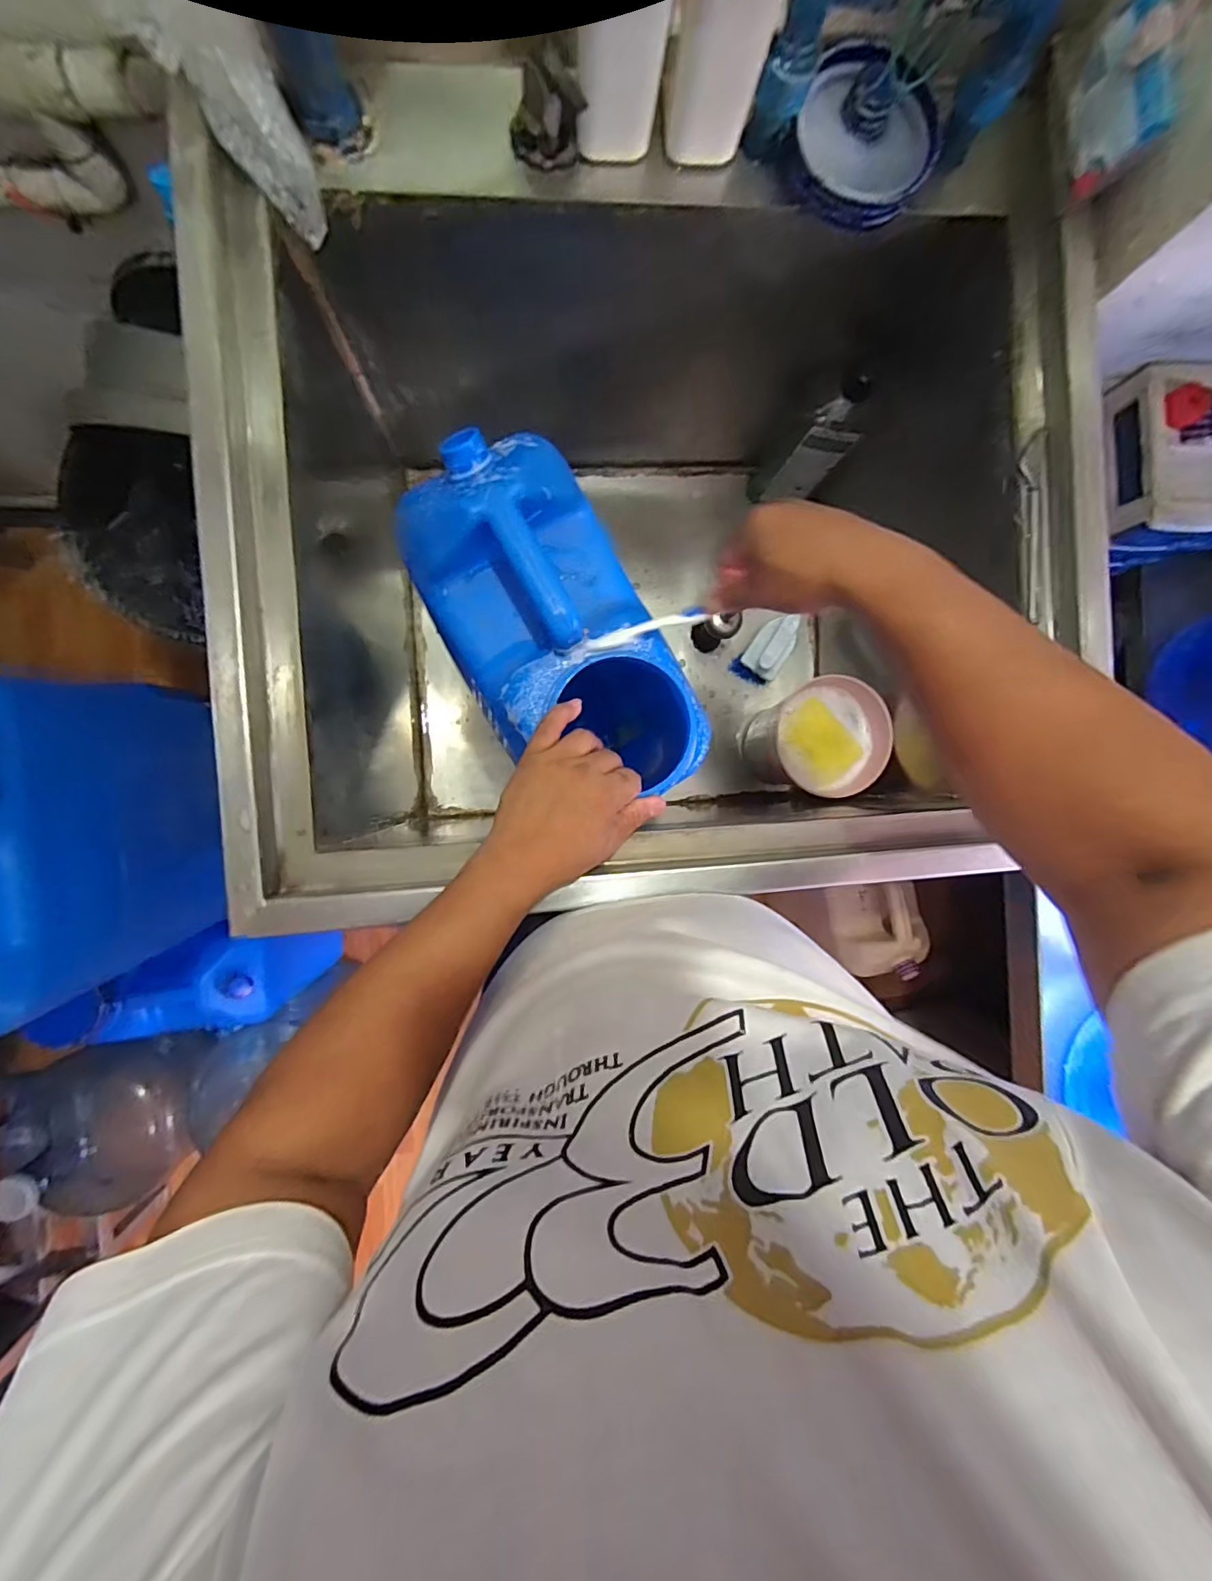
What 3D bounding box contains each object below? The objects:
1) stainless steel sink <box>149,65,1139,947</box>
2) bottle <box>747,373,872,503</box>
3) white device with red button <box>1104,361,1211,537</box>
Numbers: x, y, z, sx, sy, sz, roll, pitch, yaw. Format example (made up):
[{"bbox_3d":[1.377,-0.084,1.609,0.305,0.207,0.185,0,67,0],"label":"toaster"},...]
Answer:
[{"bbox_3d":[0.036,-0.246,0.624,0.683,0.419,0.652,-4,92,-6],"label":"stainless steel sink"},{"bbox_3d":[0.266,-0.439,0.700,0.067,0.248,0.053,-13,93,-5],"label":"bottle"},{"bbox_3d":[0.613,-0.353,0.580,0.138,0.063,0.168,-2,92,-6],"label":"white device with red button"}]

